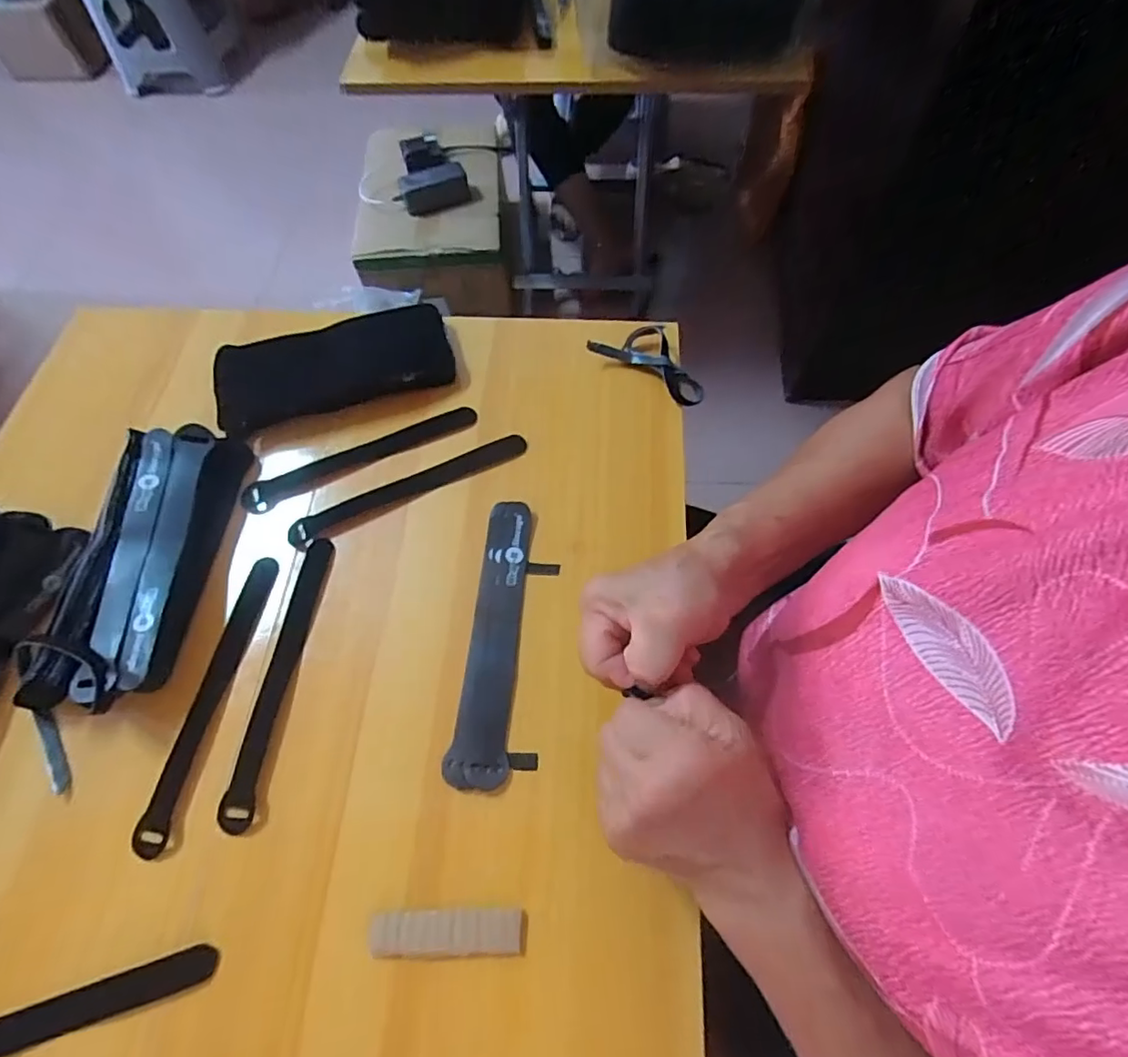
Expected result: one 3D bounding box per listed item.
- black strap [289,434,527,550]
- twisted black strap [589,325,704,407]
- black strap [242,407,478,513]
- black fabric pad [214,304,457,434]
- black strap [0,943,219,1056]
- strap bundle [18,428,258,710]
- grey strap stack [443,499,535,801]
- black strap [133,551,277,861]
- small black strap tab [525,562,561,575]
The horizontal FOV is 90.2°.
[{"bbox_3d":[-0.123,-0.033,0.454,0.195,0.008,0.023,-25,64,-9],"label":"black strap"},{"bbox_3d":[0.081,-0.151,0.496,0.106,0.013,0.060,32,69,18],"label":"twisted black strap"},{"bbox_3d":[-0.169,-0.060,0.468,0.197,0.007,0.025,-22,64,-8],"label":"black strap"},{"bbox_3d":[-0.200,-0.145,0.494,0.195,0.026,0.080,-17,64,-5],"label":"black fabric pad"},{"bbox_3d":[-0.292,0.273,0.309,0.194,0.006,0.021,-18,64,-6],"label":"black strap"},{"bbox_3d":[-0.302,0.022,0.414,0.098,0.053,0.212,1,63,4],"label":"strap bundle"},{"bbox_3d":[-0.049,0.074,0.399,0.042,0.013,0.200,4,63,5],"label":"grey strap stack"},{"bbox_3d":[-0.245,0.115,0.394,0.024,0.010,0.197,6,64,6],"label":"black strap"},{"bbox_3d":[-0.015,0.030,0.419,0.024,0.004,0.009,2,63,4],"label":"small black strap tab"}]

